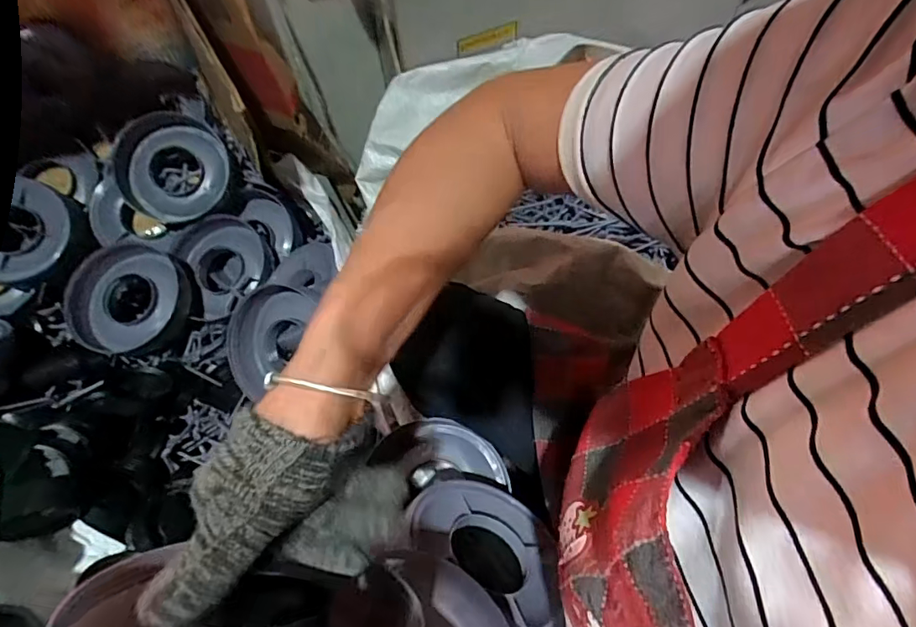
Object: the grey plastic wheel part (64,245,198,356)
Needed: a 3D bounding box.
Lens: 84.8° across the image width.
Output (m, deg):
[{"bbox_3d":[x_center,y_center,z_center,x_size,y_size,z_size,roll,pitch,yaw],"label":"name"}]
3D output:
[{"bbox_3d":[-0.474,-0.019,0.735,0.161,0.035,0.156,10,83,-17],"label":"grey plastic wheel part"}]

